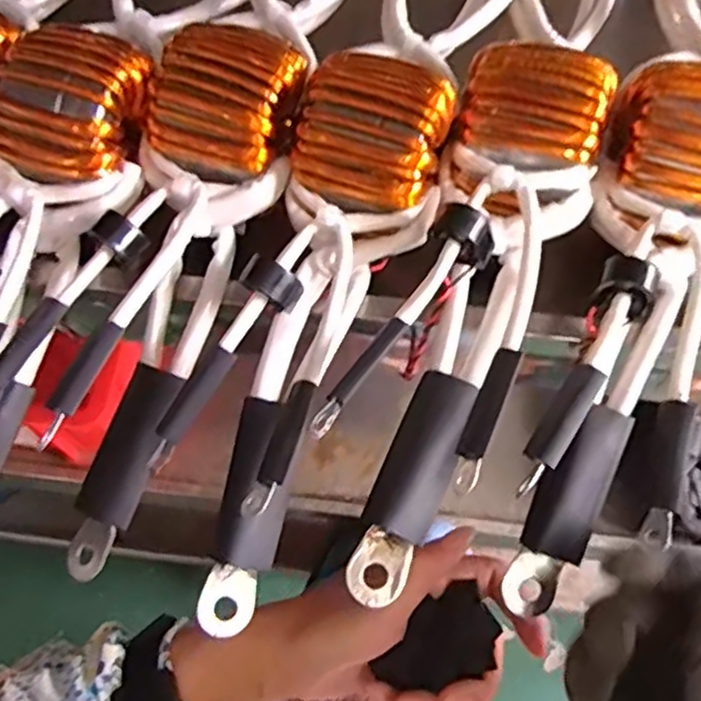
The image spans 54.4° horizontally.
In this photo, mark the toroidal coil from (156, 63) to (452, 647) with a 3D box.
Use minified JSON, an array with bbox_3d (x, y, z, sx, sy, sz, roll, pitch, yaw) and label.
[{"bbox_3d":[-0.022,-0.009,0.285,0.069,0.057,0.253,19,85,9],"label":"toroidal coil"}]

